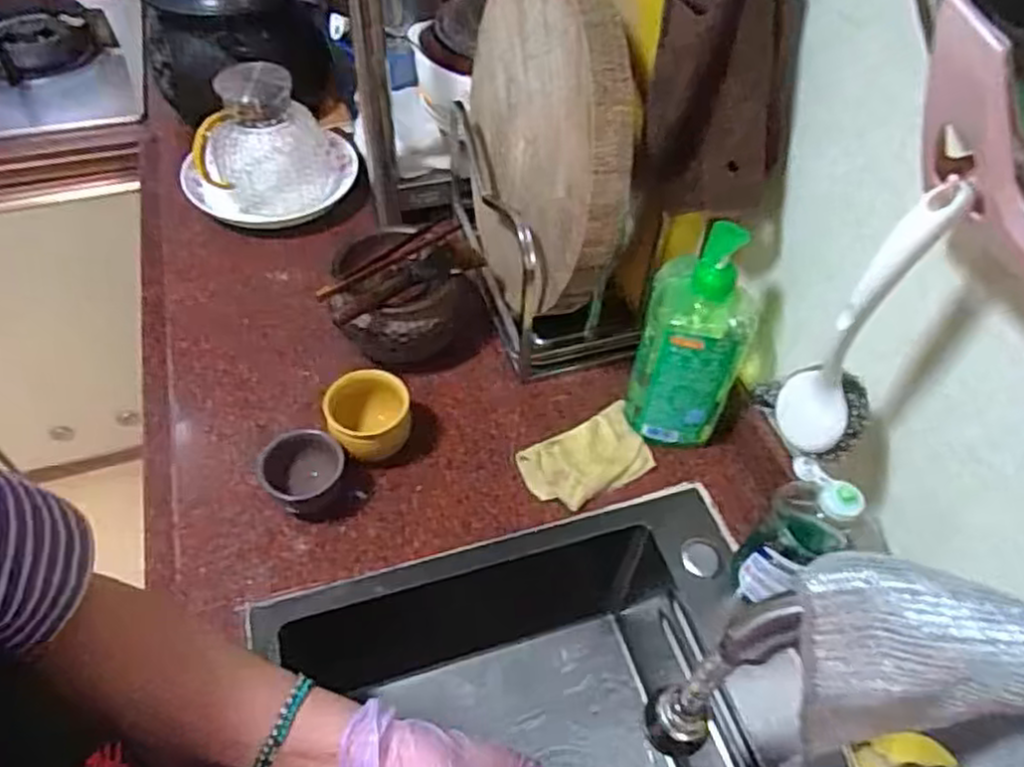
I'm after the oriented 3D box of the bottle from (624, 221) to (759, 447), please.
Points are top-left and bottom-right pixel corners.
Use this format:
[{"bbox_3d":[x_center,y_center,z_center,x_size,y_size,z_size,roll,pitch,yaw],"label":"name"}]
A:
[{"bbox_3d":[0.168,-0.037,0.672,0.094,0.257,0.074,20,53,12],"label":"bottle"}]

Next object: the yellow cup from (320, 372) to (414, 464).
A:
[{"bbox_3d":[-0.141,0.038,0.717,0.078,0.067,0.075,1,51,-2],"label":"yellow cup"}]

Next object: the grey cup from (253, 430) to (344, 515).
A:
[{"bbox_3d":[-0.197,0.087,0.684,0.074,0.055,0.073,1,51,-2],"label":"grey cup"}]

